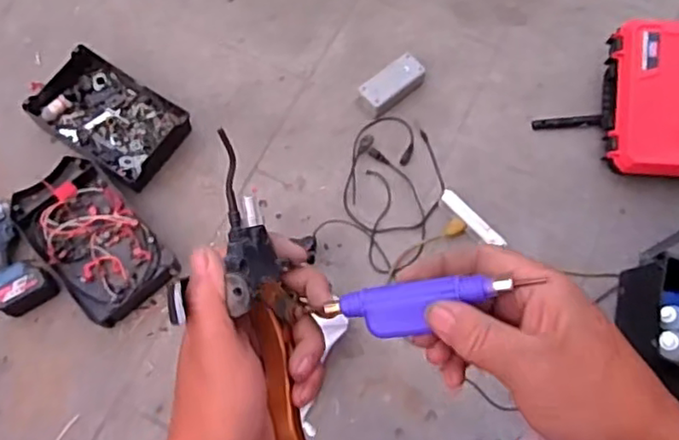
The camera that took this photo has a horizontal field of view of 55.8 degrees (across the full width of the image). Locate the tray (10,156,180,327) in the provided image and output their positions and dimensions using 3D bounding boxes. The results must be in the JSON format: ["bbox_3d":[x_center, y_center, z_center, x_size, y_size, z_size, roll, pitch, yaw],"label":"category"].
[{"bbox_3d":[-0.532,0.040,1.379,0.210,0.058,0.329,-40,76,-15],"label":"tray"}]

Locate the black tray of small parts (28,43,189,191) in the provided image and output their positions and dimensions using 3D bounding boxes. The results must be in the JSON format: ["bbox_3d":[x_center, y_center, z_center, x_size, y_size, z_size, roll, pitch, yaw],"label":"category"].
[{"bbox_3d":[-0.533,-0.239,1.492,0.322,0.065,0.215,35,72,11],"label":"black tray of small parts"}]

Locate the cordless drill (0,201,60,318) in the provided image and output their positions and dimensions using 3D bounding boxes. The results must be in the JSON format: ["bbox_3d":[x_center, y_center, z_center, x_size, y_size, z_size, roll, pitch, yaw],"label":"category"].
[{"bbox_3d":[-0.702,0.075,1.348,0.114,0.064,0.240,-34,74,-13],"label":"cordless drill"}]

